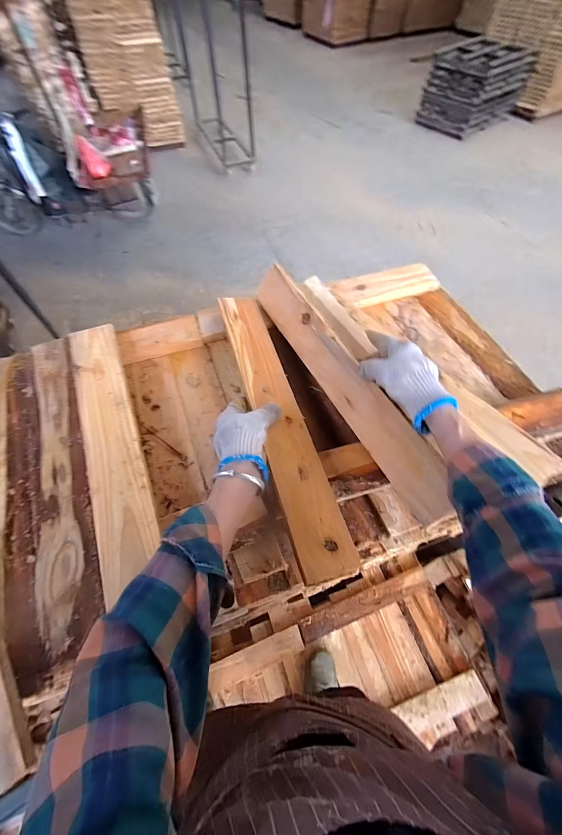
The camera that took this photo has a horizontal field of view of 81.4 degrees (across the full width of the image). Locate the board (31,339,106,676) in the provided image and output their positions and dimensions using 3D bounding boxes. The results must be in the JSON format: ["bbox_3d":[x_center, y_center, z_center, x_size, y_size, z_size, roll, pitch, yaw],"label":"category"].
[{"bbox_3d":[-0.305,0.063,0.453,0.066,0.011,0.469,-19,61,-11],"label":"board"}]

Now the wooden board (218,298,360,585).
[{"bbox_3d":[-0.009,-0.019,0.493,0.072,0.015,0.487,-12,59,-11],"label":"wooden board"}]

